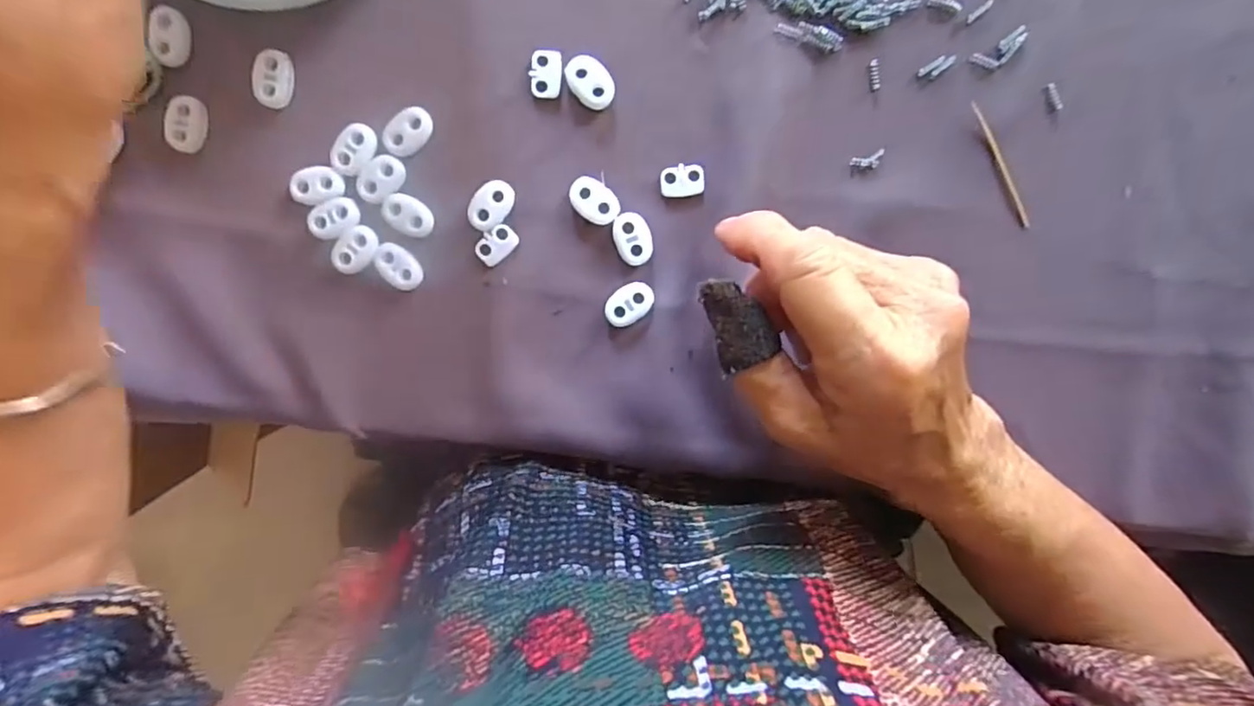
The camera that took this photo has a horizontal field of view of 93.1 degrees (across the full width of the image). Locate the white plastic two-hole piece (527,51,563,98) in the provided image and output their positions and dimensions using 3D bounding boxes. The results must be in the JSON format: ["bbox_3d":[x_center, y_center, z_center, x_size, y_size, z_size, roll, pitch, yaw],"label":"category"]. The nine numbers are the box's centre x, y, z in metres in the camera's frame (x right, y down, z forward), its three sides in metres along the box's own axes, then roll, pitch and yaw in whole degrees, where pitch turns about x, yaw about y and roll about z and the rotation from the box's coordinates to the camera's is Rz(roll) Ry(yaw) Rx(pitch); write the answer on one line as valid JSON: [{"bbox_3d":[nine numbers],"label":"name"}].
[{"bbox_3d":[-0.034,-0.117,0.249,0.013,0.004,0.019,4,100,-3],"label":"white plastic two-hole piece"}]

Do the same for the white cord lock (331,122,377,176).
[{"bbox_3d":[-0.116,-0.086,0.250,0.015,0.004,0.022,42,96,-8],"label":"white cord lock"}]

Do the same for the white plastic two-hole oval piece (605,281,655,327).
[{"bbox_3d":[0.001,-0.022,0.265,0.023,0.004,0.016,-44,98,5],"label":"white plastic two-hole oval piece"}]

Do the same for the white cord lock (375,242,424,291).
[{"bbox_3d":[-0.099,-0.038,0.259,0.015,0.004,0.023,-40,99,5],"label":"white cord lock"}]

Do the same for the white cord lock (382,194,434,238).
[{"bbox_3d":[-0.094,-0.059,0.255,0.022,0.004,0.015,30,97,-7],"label":"white cord lock"}]

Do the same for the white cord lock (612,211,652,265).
[{"bbox_3d":[0.003,-0.050,0.260,0.016,0.004,0.022,-16,100,1],"label":"white cord lock"}]

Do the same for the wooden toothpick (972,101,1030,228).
[{"bbox_3d":[0.161,-0.080,0.255,0.004,0.004,0.058,-29,99,3],"label":"wooden toothpick"}]

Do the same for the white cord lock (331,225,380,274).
[{"bbox_3d":[-0.118,-0.044,0.256,0.015,0.004,0.022,42,96,-8],"label":"white cord lock"}]

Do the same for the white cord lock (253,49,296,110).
[{"bbox_3d":[-0.146,-0.114,0.246,0.015,0.006,0.023,19,99,-5],"label":"white cord lock"}]

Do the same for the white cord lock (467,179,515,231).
[{"bbox_3d":[-0.059,-0.064,0.256,0.015,0.004,0.023,30,97,-7],"label":"white cord lock"}]

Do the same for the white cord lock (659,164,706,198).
[{"bbox_3d":[0.024,-0.074,0.257,0.019,0.004,0.013,-4,100,-1],"label":"white cord lock"}]

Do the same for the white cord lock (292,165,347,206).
[{"bbox_3d":[-0.132,-0.072,0.252,0.021,0.004,0.015,-16,100,1],"label":"white cord lock"}]

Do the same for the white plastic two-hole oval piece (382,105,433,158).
[{"bbox_3d":[-0.092,-0.093,0.251,0.023,0.004,0.015,-44,98,5],"label":"white plastic two-hole oval piece"}]

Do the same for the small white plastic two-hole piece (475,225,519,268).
[{"bbox_3d":[-0.057,-0.047,0.260,0.019,0.004,0.013,-43,98,5],"label":"small white plastic two-hole piece"}]

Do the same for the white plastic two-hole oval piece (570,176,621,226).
[{"bbox_3d":[-0.014,-0.066,0.258,0.016,0.004,0.023,-44,98,5],"label":"white plastic two-hole oval piece"}]

